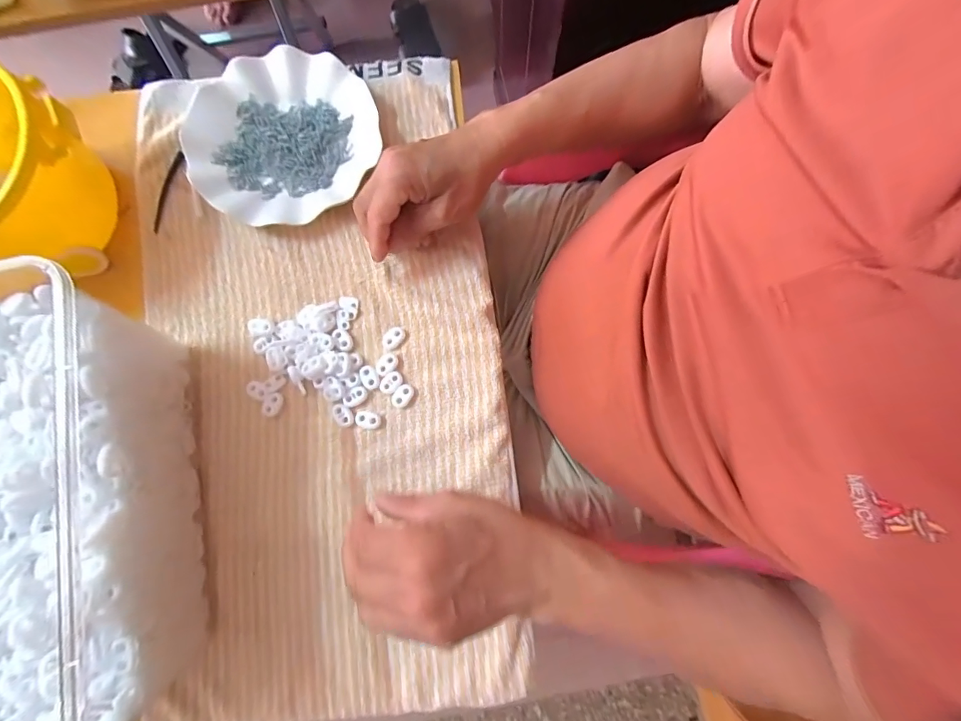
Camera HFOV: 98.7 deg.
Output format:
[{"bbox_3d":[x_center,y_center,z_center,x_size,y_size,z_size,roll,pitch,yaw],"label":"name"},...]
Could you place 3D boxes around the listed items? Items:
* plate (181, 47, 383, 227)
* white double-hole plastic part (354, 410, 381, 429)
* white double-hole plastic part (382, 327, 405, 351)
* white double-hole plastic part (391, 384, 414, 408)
[{"bbox_3d":[-0.192,-0.221,0.408,0.176,0.027,0.181,0,80,1],"label":"plate"},{"bbox_3d":[-0.100,0.053,0.367,0.023,0.006,0.014,11,81,3],"label":"white double-hole plastic part"},{"bbox_3d":[-0.080,-0.020,0.379,0.023,0.005,0.015,-43,82,-6],"label":"white double-hole plastic part"},{"bbox_3d":[-0.070,0.032,0.371,0.016,0.004,0.023,33,82,6],"label":"white double-hole plastic part"}]

